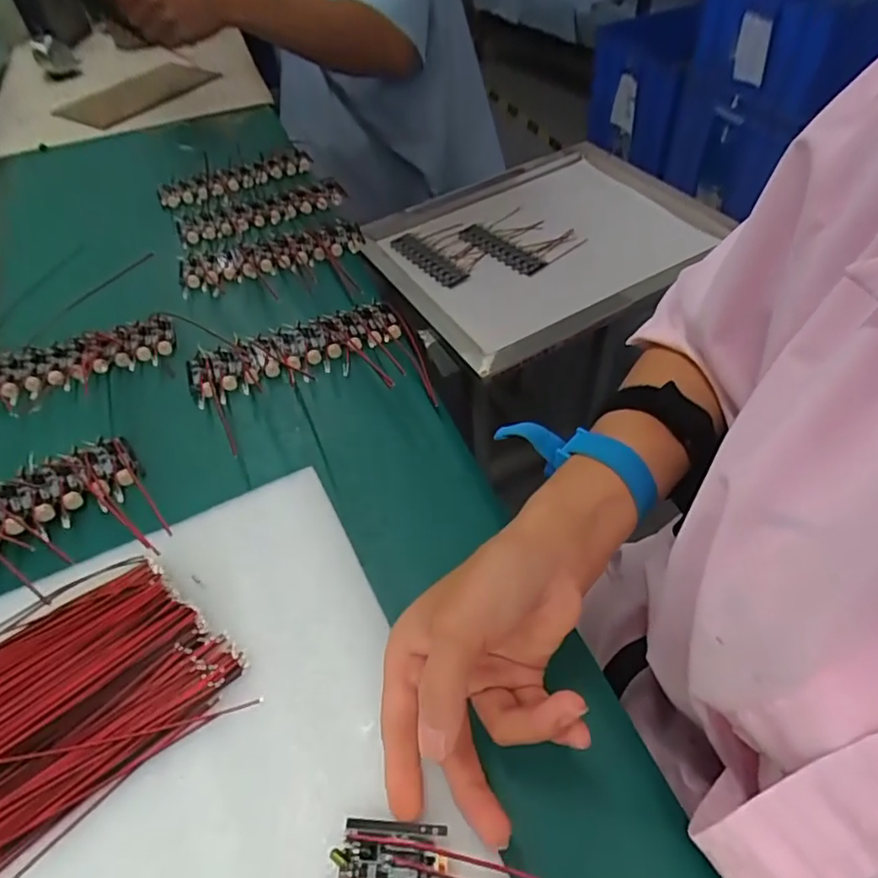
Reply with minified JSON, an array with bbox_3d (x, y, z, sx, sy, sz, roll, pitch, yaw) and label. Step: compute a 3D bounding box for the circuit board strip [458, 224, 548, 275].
[{"bbox_3d":[0.100,-0.317,0.967,0.050,0.015,0.173,-34,56,-20],"label":"circuit board strip"}]

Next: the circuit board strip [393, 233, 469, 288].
[{"bbox_3d":[-0.019,-0.296,0.958,0.047,0.011,0.166,-32,56,-18],"label":"circuit board strip"}]

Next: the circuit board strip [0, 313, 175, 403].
[{"bbox_3d":[-0.285,-0.062,0.444,0.156,0.008,0.062,-18,51,-14],"label":"circuit board strip"}]

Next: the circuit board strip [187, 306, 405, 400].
[{"bbox_3d":[-0.109,-0.071,0.440,0.155,0.011,0.054,-18,51,-14],"label":"circuit board strip"}]

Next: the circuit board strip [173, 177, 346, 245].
[{"bbox_3d":[-0.177,-0.230,0.576,0.159,0.014,0.063,-23,53,-12],"label":"circuit board strip"}]

